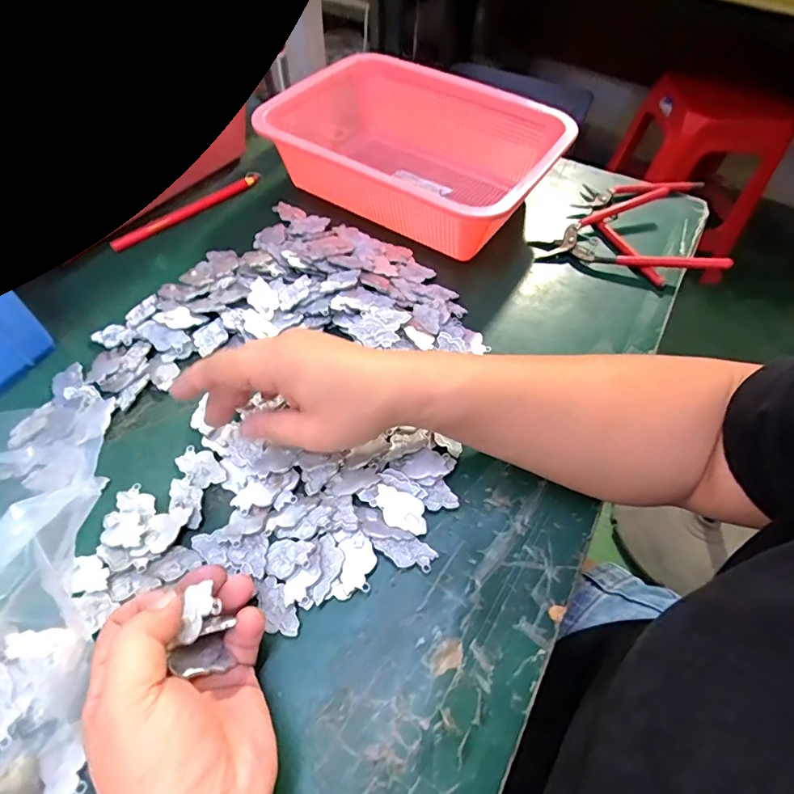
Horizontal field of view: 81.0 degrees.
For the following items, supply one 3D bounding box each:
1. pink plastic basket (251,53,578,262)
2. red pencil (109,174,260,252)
[{"bbox_3d":[0.010,-0.246,0.466,0.293,0.074,0.187,27,60,15],"label":"pink plastic basket"},{"bbox_3d":[-0.208,-0.188,0.464,0.160,0.011,0.014,-39,66,-24],"label":"red pencil"}]

